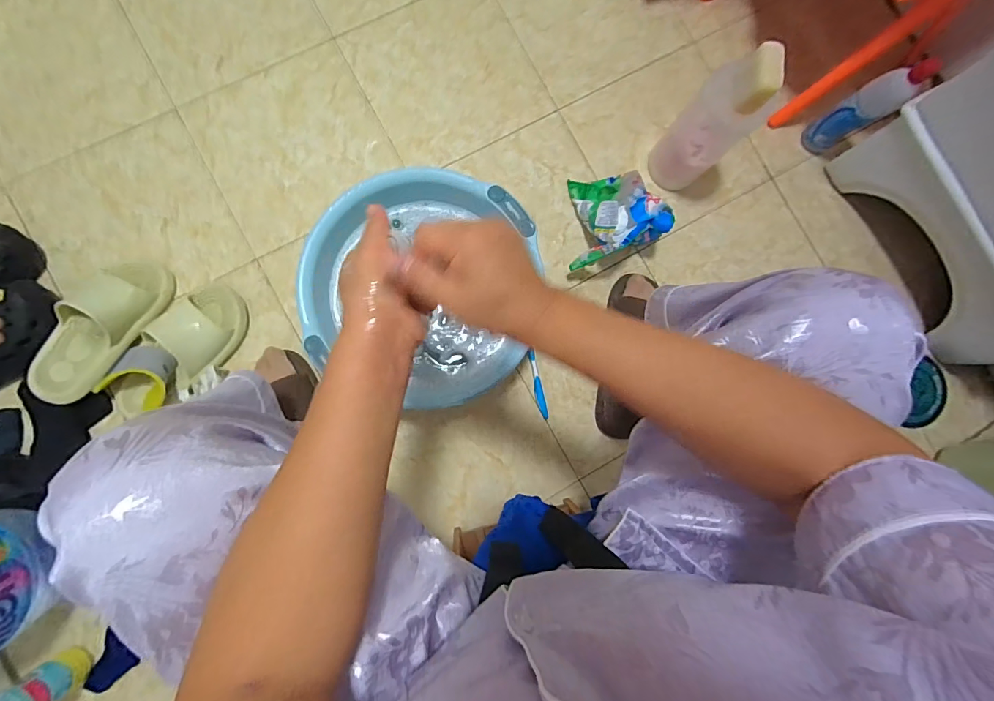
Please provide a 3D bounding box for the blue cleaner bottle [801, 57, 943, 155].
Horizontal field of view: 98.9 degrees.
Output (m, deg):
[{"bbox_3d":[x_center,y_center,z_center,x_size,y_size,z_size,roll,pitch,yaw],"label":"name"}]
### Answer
[{"bbox_3d":[0.632,-0.418,0.736,0.057,0.225,0.061,0,87,-4],"label":"blue cleaner bottle"}]

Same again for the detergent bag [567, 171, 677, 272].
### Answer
[{"bbox_3d":[0.216,-0.226,0.744,0.154,0.114,0.161,2,87,-4],"label":"detergent bag"}]

